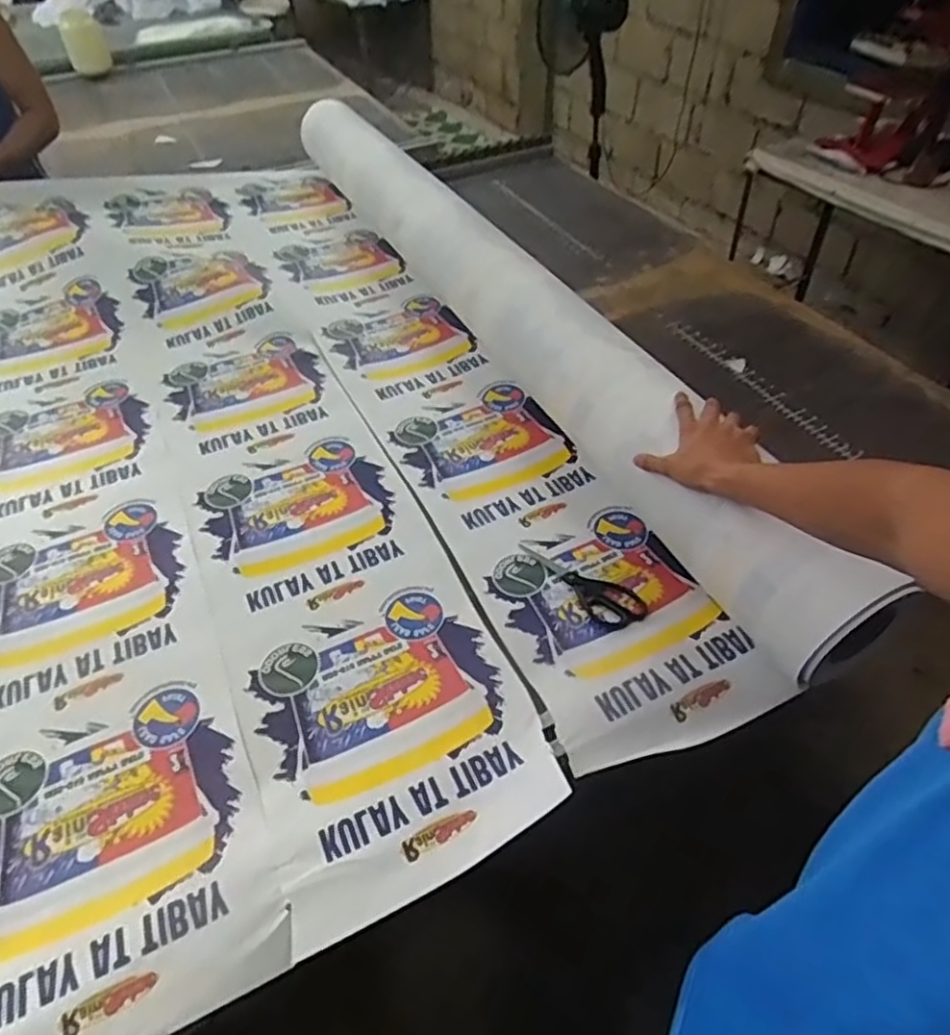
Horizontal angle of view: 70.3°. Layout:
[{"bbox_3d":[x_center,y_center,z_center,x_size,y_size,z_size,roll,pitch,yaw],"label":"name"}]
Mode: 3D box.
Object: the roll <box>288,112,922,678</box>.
[{"bbox_3d":[0.021,-0.417,1.235,0.143,0.177,1.697,-19,49,-16],"label":"roll"}]

